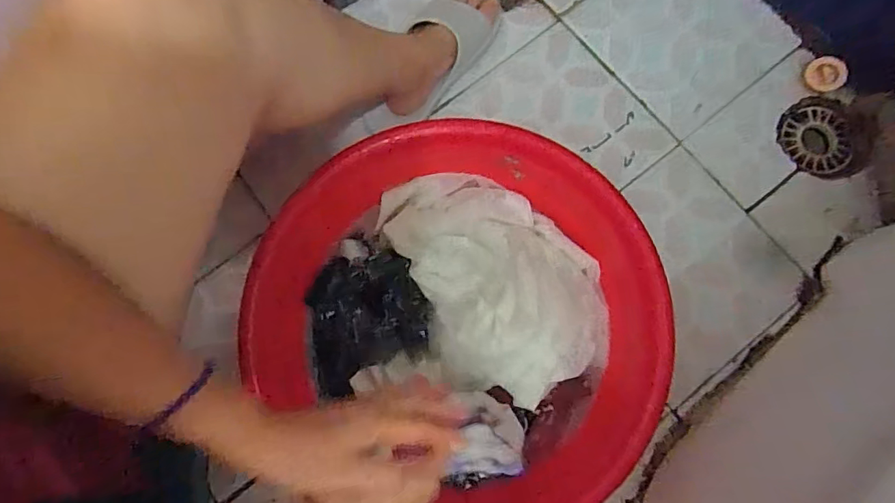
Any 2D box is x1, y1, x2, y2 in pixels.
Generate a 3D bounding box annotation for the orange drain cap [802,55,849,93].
[{"bbox_3d":[0.509,-0.238,0.690,0.048,0.010,0.045,3,95,40],"label":"orange drain cap"}]

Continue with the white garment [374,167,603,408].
[{"bbox_3d":[0.055,0.027,0.572,0.197,0.051,0.279,-26,79,-5],"label":"white garment"}]

